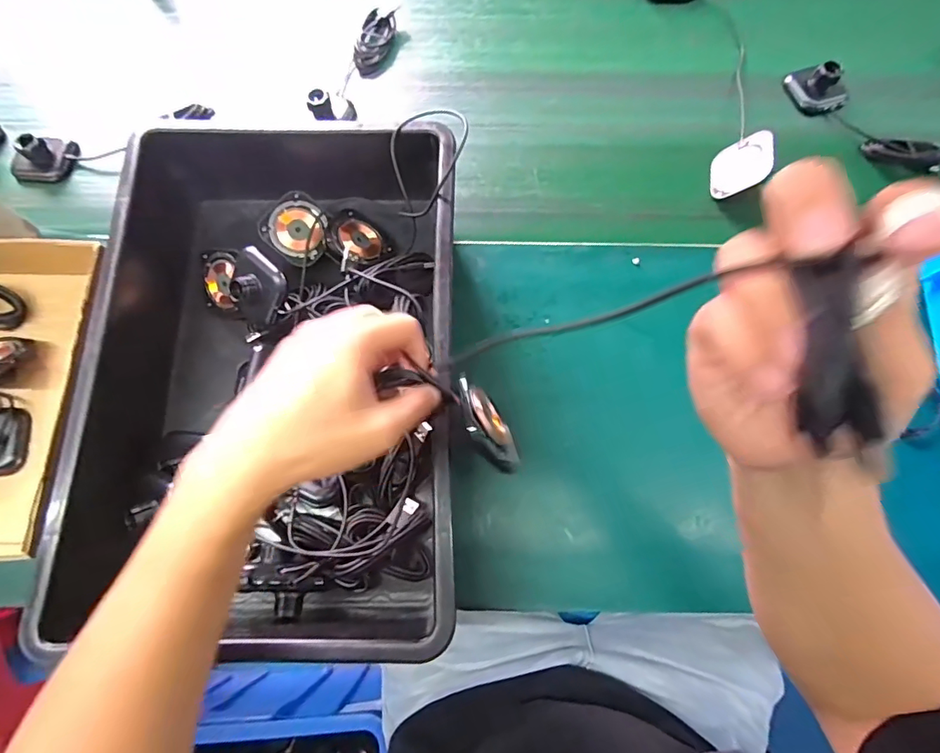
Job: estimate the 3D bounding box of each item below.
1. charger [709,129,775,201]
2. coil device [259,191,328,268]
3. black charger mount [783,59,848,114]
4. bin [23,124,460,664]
[{"bbox_3d":[0.277,-0.216,0.494,0.005,0.062,0.056,11,75,-35],"label":"charger"},{"bbox_3d":[-0.161,-0.139,0.453,0.059,0.012,0.057,1,83,-9],"label":"coil device"},{"bbox_3d":[0.393,-0.324,0.538,0.061,0.031,0.050,-5,72,-2],"label":"black charger mount"},{"bbox_3d":[-0.150,-0.006,0.398,0.270,0.093,0.404,0,72,-1],"label":"bin"}]

